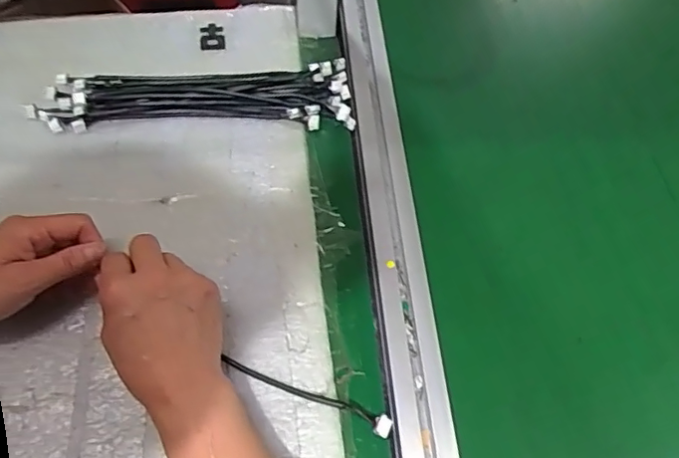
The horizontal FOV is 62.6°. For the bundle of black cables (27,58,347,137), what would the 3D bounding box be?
[{"bbox_3d":[-0.131,-0.124,0.524,0.282,0.028,0.069,-1,58,-4],"label":"bundle of black cables"}]

